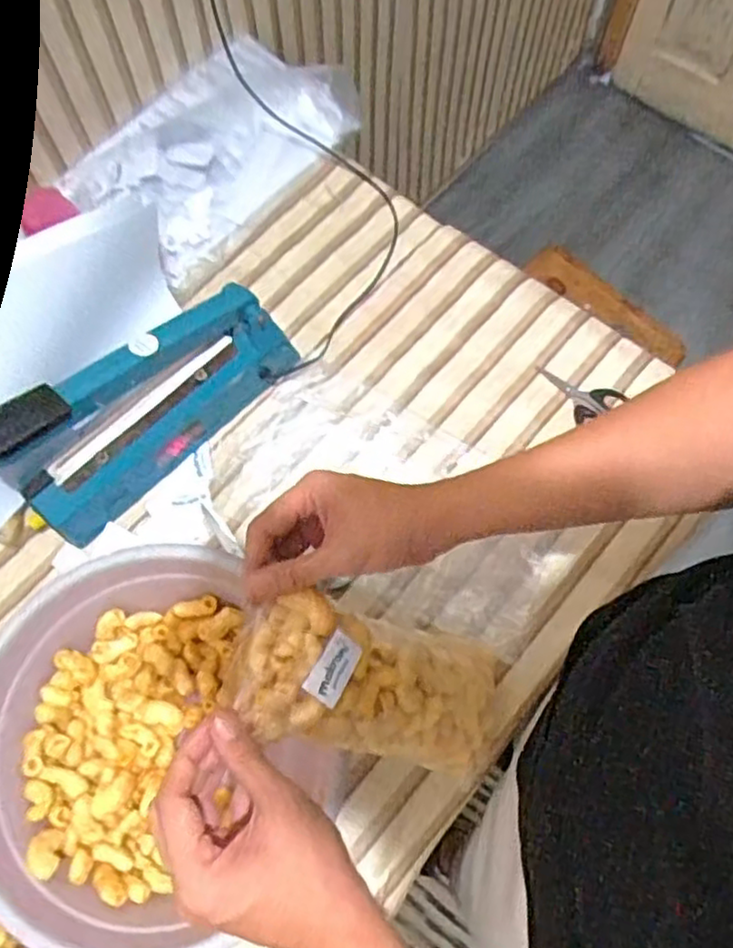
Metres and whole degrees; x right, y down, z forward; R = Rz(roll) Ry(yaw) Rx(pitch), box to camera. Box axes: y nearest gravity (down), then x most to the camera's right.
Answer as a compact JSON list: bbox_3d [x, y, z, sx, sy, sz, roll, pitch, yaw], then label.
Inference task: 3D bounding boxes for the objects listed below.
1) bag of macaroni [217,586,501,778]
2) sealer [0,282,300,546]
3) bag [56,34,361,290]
[{"bbox_3d":[0.019,0.162,0.521,0.054,0.262,0.102,-11,62,44],"label":"bag of macaroni"},{"bbox_3d":[-0.201,-0.071,0.638,0.291,0.179,0.064,-42,76,-14],"label":"sealer"},{"bbox_3d":[-0.179,-0.405,0.832,0.228,0.059,0.340,41,75,13],"label":"bag"}]

